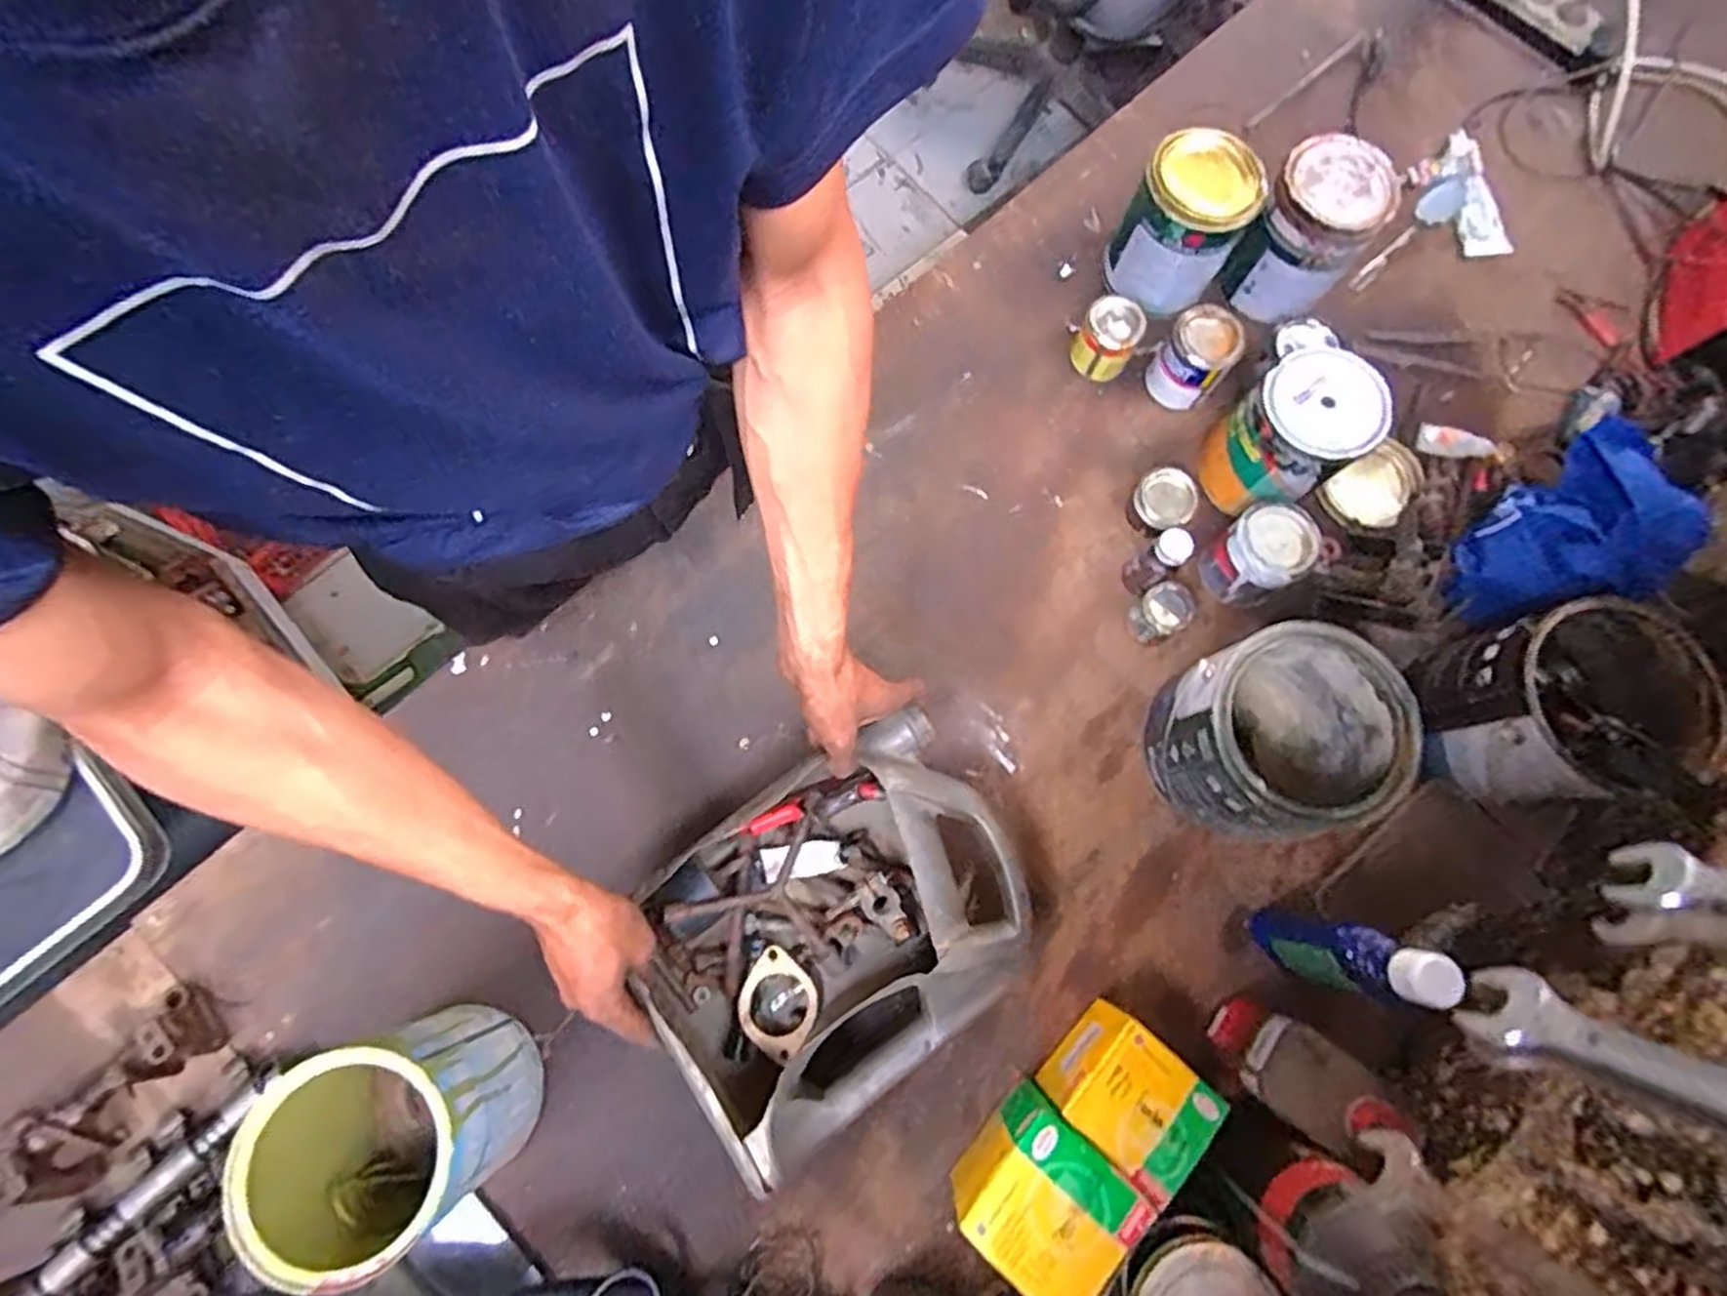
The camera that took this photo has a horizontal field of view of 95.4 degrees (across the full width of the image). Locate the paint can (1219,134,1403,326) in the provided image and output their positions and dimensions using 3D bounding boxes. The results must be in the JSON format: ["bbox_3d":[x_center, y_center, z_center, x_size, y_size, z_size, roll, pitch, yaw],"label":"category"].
[{"bbox_3d":[0.433,-0.405,0.772,0.104,0.122,0.111,0,76,-2],"label":"paint can"}]

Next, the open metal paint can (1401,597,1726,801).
[{"bbox_3d":[0.556,0.046,0.631,0.150,0.122,0.138,0,77,-2],"label":"open metal paint can"}]

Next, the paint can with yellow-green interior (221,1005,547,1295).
[{"bbox_3d":[-0.324,0.337,0.557,0.138,0.178,0.125,-32,79,-9],"label":"paint can with yellow-green interior"}]

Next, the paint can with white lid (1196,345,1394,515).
[{"bbox_3d":[0.387,-0.191,0.724,0.099,0.135,0.099,0,76,-2],"label":"paint can with white lid"}]

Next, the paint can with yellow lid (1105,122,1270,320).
[{"bbox_3d":[0.307,-0.406,0.775,0.107,0.145,0.107,0,77,-2],"label":"paint can with yellow lid"}]

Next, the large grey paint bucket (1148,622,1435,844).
[{"bbox_3d":[0.336,0.071,0.647,0.161,0.157,0.149,-11,77,-4],"label":"large grey paint bucket"}]

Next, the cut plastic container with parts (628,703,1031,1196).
[{"bbox_3d":[-0.022,0.215,0.619,0.285,0.083,0.225,-34,79,-9],"label":"cut plastic container with parts"}]

